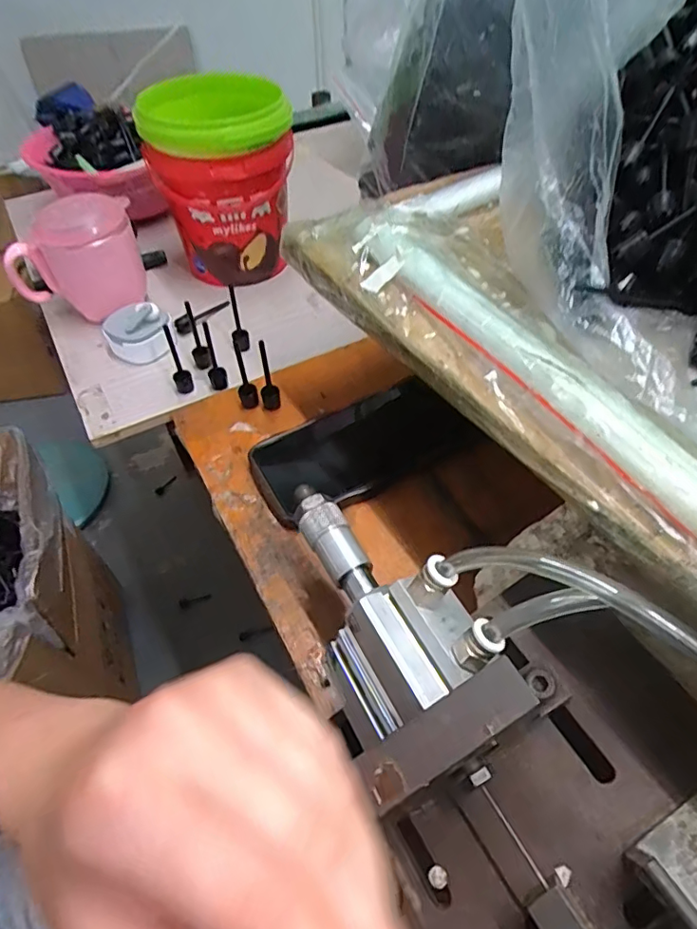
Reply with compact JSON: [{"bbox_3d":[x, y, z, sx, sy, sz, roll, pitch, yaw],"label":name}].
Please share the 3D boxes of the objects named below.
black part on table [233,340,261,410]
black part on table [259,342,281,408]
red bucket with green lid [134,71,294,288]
[{"bbox_3d":[-0.084,-0.070,0.431,0.015,0.051,0.011,-19,24,-13],"label":"black part on table"},{"bbox_3d":[-0.063,-0.067,0.418,0.015,0.066,0.013,-9,51,-6],"label":"black part on table"},{"bbox_3d":[-0.123,-0.277,0.534,0.126,0.156,0.143,-16,52,-12],"label":"red bucket with green lid"}]

